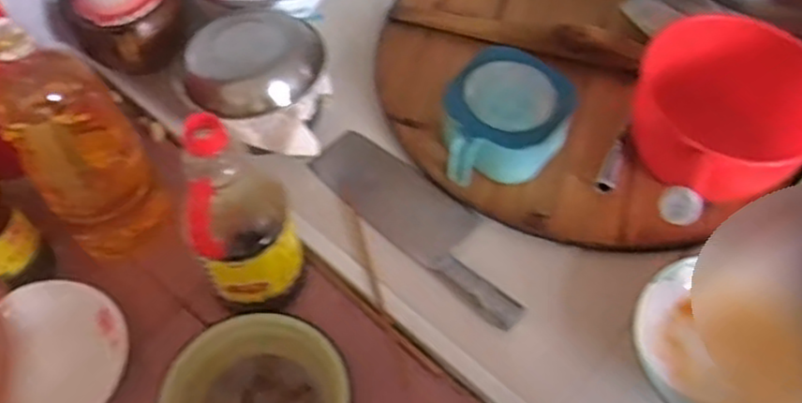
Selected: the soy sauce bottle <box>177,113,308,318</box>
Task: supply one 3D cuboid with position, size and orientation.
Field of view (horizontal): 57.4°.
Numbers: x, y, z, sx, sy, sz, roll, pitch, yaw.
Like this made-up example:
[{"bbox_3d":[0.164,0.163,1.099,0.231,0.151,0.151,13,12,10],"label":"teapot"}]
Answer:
[{"bbox_3d":[-0.142,0.018,0.664,0.077,0.222,0.077,0,58,1],"label":"soy sauce bottle"}]

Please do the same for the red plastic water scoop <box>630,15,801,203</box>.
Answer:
[{"bbox_3d":[0.342,-0.083,0.768,0.187,0.128,0.161,15,59,10],"label":"red plastic water scoop"}]

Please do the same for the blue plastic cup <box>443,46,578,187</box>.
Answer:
[{"bbox_3d":[0.115,-0.098,0.808,0.130,0.085,0.142,0,58,0],"label":"blue plastic cup"}]

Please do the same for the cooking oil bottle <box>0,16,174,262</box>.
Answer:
[{"bbox_3d":[-0.310,-0.054,0.702,0.106,0.283,0.079,-36,64,-20],"label":"cooking oil bottle"}]

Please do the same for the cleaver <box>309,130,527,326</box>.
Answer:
[{"bbox_3d":[0.022,0.019,0.784,0.080,0.017,0.289,-40,66,-22],"label":"cleaver"}]

